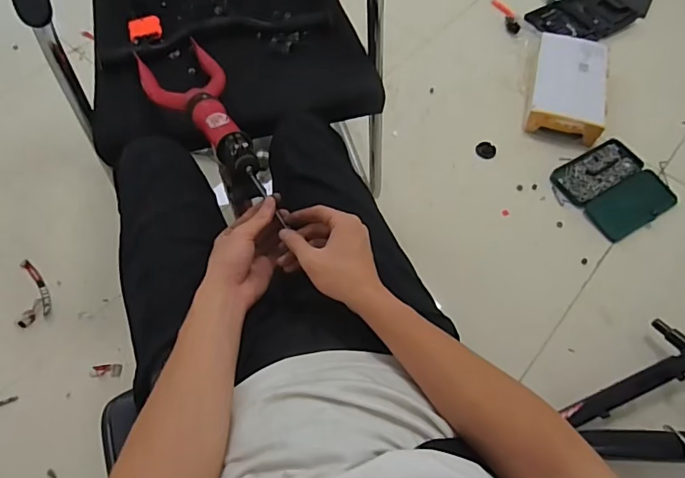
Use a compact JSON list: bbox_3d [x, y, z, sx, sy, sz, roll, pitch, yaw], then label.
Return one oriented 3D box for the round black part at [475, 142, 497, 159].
[{"bbox_3d":[0.402,-0.250,1.326,0.055,0.018,0.055,1,63,-2],"label":"round black part"}]

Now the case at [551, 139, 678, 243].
[{"bbox_3d":[0.731,-0.142,1.266,0.264,0.026,0.241,-26,65,-16],"label":"case"}]

